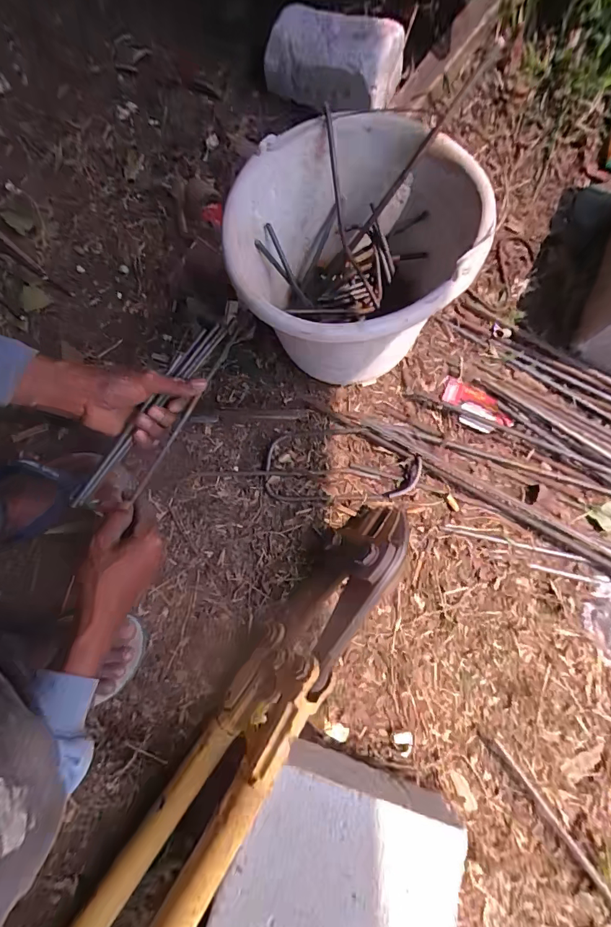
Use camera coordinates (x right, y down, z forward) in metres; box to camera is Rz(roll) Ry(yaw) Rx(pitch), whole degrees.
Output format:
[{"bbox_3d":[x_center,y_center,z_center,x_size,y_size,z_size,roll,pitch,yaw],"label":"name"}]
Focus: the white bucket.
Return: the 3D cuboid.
[{"bbox_3d":[0.053,-0.230,0.503,0.273,0.207,0.252,0,78,1],"label":"white bucket"}]

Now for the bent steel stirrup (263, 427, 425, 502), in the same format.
[{"bbox_3d":[0.045,0.000,0.540,0.201,0.027,0.096,-1,78,1],"label":"bent steel stirrup"}]

